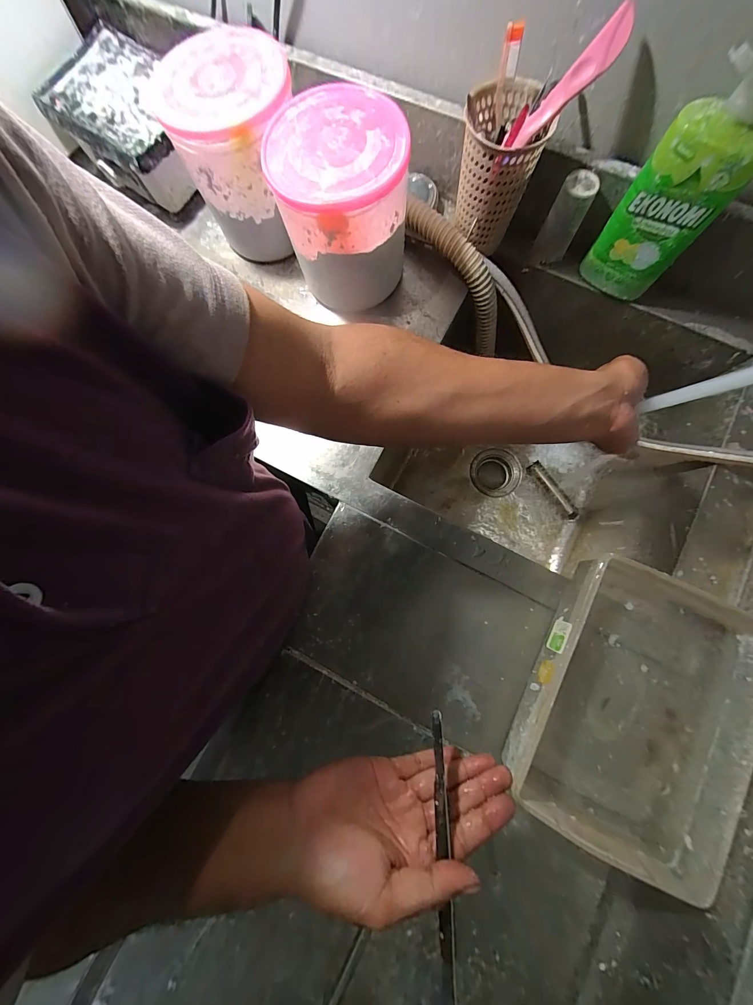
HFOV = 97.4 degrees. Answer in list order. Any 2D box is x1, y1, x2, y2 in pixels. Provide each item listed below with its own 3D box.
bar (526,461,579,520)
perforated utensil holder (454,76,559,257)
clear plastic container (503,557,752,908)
[{"bbox_3d":[0.389,-0.027,0.724,0.026,0.012,0.144,-35,81,-4],"label":"bar"},{"bbox_3d":[0.150,-0.413,0.435,0.087,0.158,0.090,6,81,3],"label":"perforated utensil holder"},{"bbox_3d":[0.278,0.220,0.363,0.192,0.068,0.270,26,81,6],"label":"clear plastic container"}]

